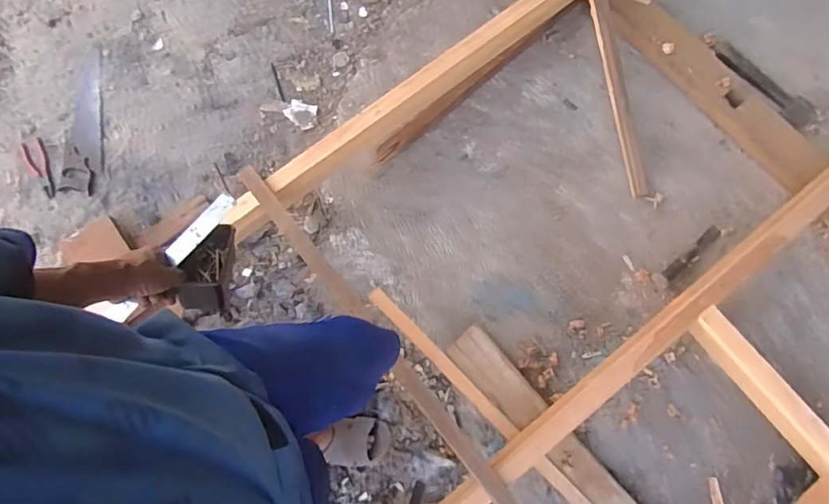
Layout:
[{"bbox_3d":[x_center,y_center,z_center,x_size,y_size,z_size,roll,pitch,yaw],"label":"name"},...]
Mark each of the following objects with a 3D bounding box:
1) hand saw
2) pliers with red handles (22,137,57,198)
[{"bbox_3d":[-0.909,-0.359,1.440,0.099,0.025,0.407,1,76,-2],"label":"hand saw"},{"bbox_3d":[-1.008,-0.230,1.397,0.056,0.008,0.179,-33,79,-10],"label":"pliers with red handles"}]

